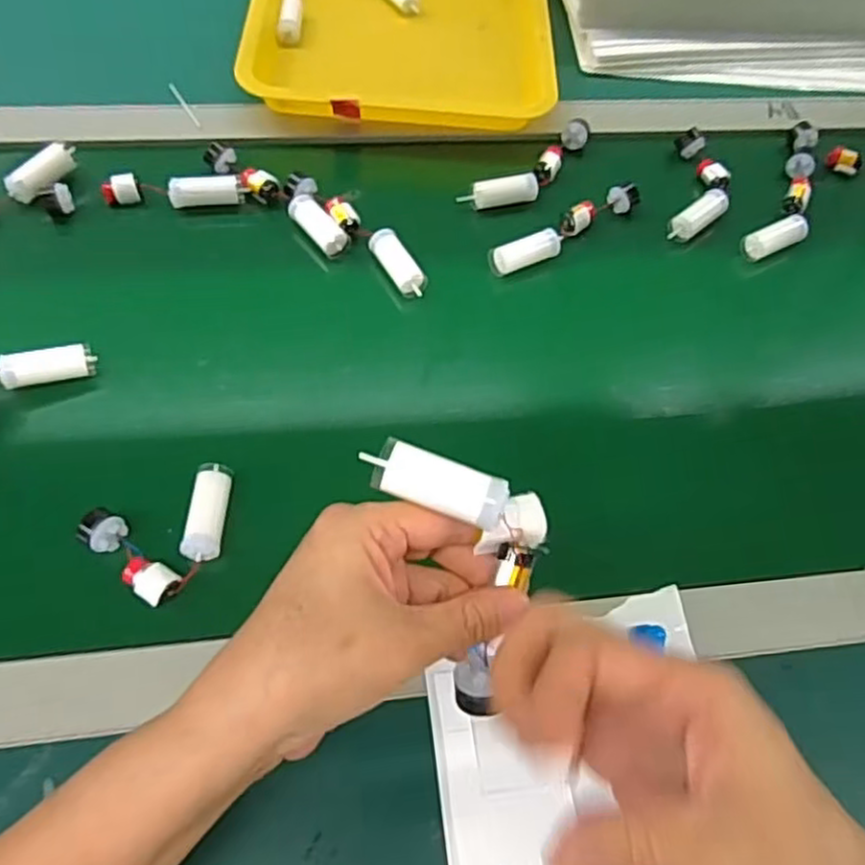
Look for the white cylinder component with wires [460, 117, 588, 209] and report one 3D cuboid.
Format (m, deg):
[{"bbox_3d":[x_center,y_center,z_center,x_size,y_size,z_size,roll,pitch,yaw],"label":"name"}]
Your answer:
[{"bbox_3d":[0.085,-0.213,0.594,0.130,0.020,0.037,-35,66,-23],"label":"white cylinder component with wires"}]

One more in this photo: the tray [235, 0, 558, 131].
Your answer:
[{"bbox_3d":[-0.027,-0.395,0.676,0.257,0.047,0.311,2,58,-2],"label":"tray"}]

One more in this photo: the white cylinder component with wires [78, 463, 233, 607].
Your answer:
[{"bbox_3d":[-0.148,0.050,0.416,0.062,0.017,0.082,37,63,18],"label":"white cylinder component with wires"}]

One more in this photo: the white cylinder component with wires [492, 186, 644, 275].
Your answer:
[{"bbox_3d":[0.106,-0.159,0.564,0.140,0.022,0.029,-32,65,-21],"label":"white cylinder component with wires"}]

